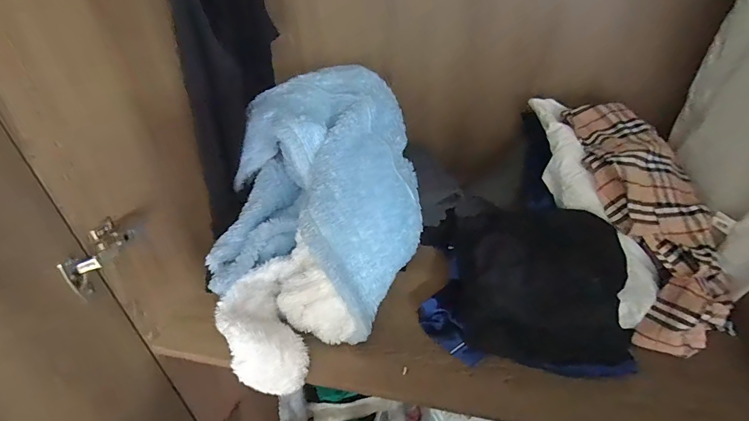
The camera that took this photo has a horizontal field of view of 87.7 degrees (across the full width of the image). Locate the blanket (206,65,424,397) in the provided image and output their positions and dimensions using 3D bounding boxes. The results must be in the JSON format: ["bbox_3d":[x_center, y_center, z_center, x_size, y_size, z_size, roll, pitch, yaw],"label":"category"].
[{"bbox_3d":[-0.088,-0.017,0.622,0.315,0.242,0.468,1,38,3],"label":"blanket"}]

